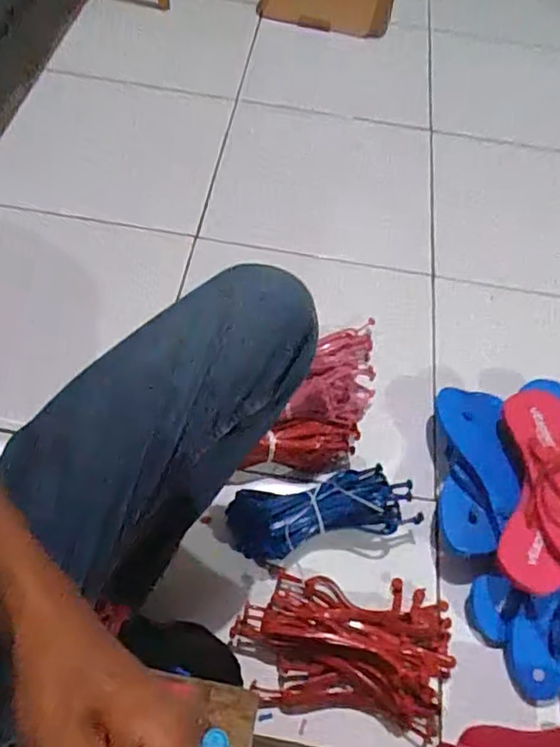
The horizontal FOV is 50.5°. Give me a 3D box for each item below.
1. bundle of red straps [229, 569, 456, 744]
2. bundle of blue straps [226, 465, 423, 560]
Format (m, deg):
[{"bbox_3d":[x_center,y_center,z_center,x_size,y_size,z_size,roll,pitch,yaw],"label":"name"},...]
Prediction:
[{"bbox_3d":[0.070,0.295,0.654,0.235,0.034,0.148,11,57,2],"label":"bundle of red straps"},{"bbox_3d":[0.052,0.168,0.728,0.228,0.046,0.087,-8,58,-10],"label":"bundle of blue straps"}]

